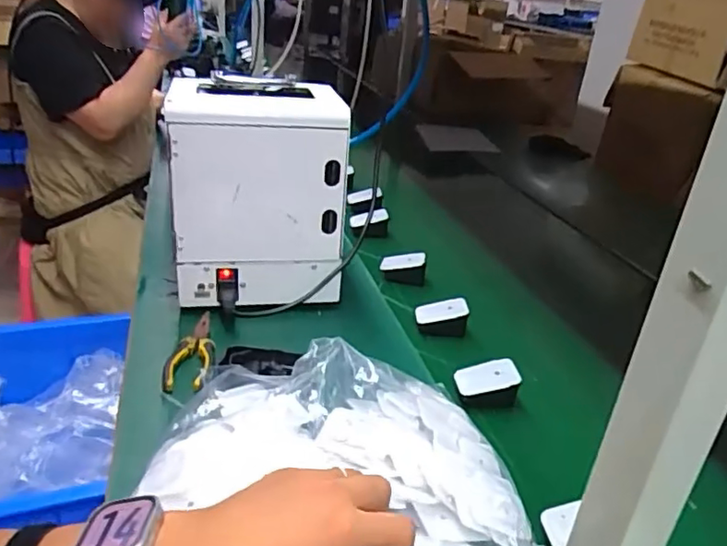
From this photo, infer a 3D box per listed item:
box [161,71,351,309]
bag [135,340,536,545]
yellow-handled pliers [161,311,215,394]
[{"bbox_3d":[-0.135,-0.108,0.794,0.213,0.261,0.153,2,28,-7],"label":"box"},{"bbox_3d":[-0.017,0.174,0.500,0.311,0.078,0.276,3,27,-4],"label":"bag"},{"bbox_3d":[-0.199,0.089,0.688,0.053,0.023,0.158,-1,28,-13],"label":"yellow-handled pliers"}]

